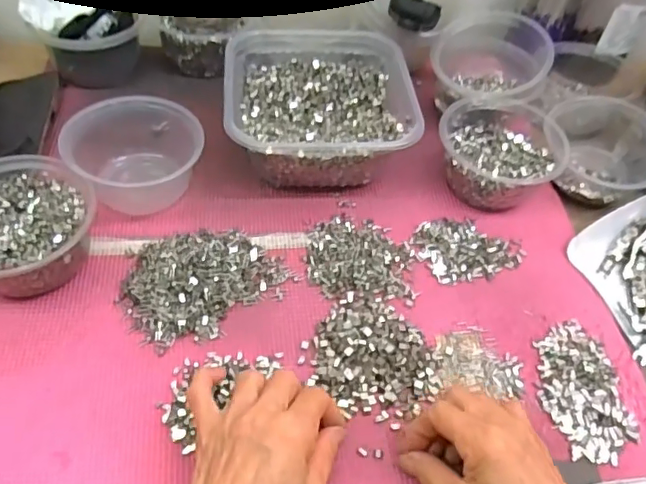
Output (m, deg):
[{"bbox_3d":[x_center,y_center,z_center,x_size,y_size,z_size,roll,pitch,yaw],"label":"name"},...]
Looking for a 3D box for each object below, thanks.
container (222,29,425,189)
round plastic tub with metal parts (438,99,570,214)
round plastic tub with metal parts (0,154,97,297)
[{"bbox_3d":[-0.006,-0.133,0.551,0.169,0.076,0.176,-1,53,-6],"label":"container"},{"bbox_3d":[0.166,-0.085,0.539,0.113,0.061,0.107,3,52,-4],"label":"round plastic tub with metal parts"},{"bbox_3d":[-0.238,-0.007,0.443,0.109,0.069,0.110,3,52,-4],"label":"round plastic tub with metal parts"}]

